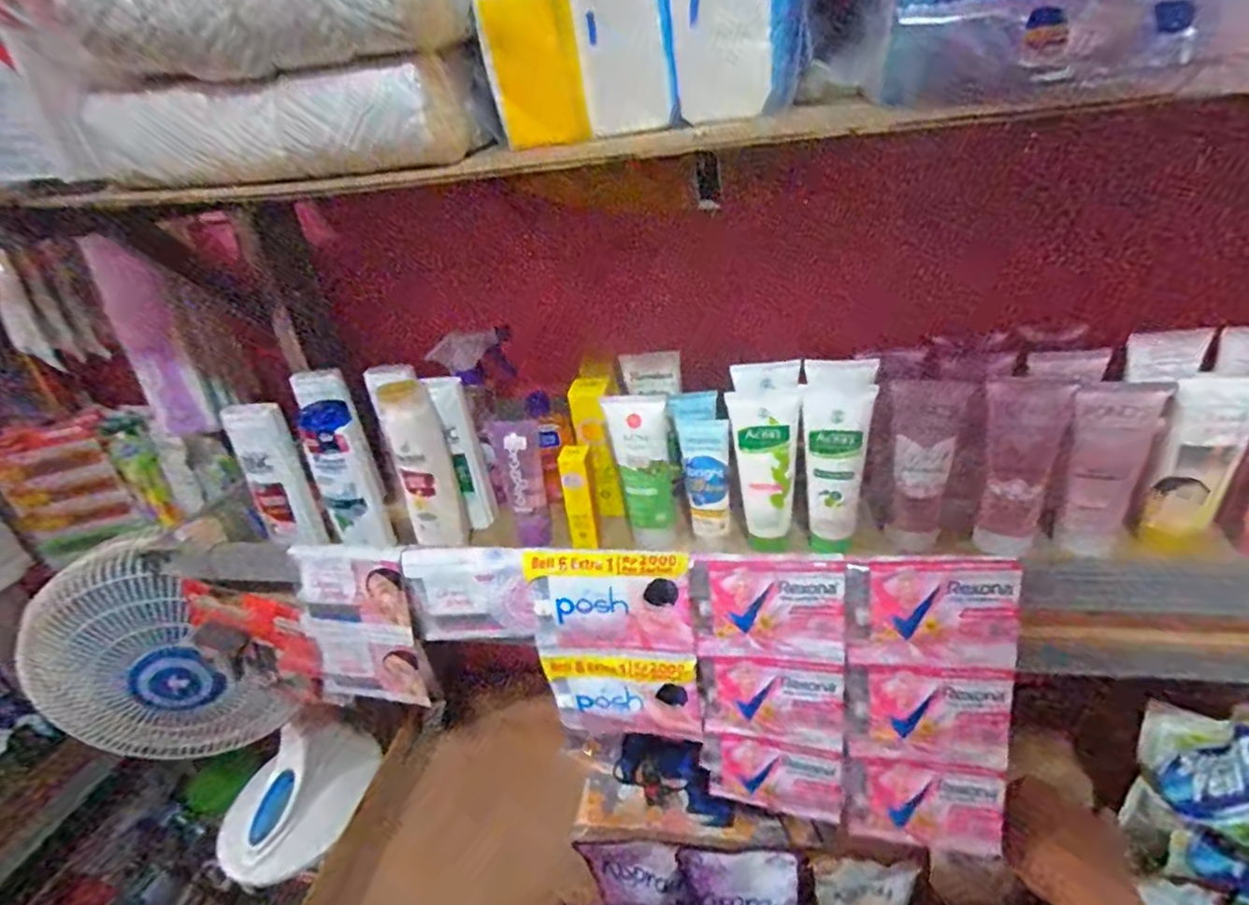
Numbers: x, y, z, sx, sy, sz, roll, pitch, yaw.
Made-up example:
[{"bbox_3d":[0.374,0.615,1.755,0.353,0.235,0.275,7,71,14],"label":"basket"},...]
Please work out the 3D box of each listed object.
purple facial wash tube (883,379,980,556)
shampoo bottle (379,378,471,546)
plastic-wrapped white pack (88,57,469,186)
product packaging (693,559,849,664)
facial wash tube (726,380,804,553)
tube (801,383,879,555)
[{"bbox_3d":[0.251,0.014,0.512,0.053,0.145,0.035,11,33,32],"label":"purple facial wash tube"},{"bbox_3d":[-0.191,0.015,0.591,0.054,0.182,0.035,-16,29,-16],"label":"shampoo bottle"},{"bbox_3d":[-0.266,-0.232,0.447,0.299,0.065,0.081,3,29,19],"label":"plastic-wrapped white pack"},{"bbox_3d":[0.107,0.118,0.452,0.109,0.083,0.005,-1,17,13],"label":"product packaging"},{"bbox_3d":[0.125,0.016,0.538,0.056,0.144,0.041,-2,28,10],"label":"facial wash tube"},{"bbox_3d":[0.179,0.015,0.517,0.052,0.141,0.038,3,29,19],"label":"tube"}]

